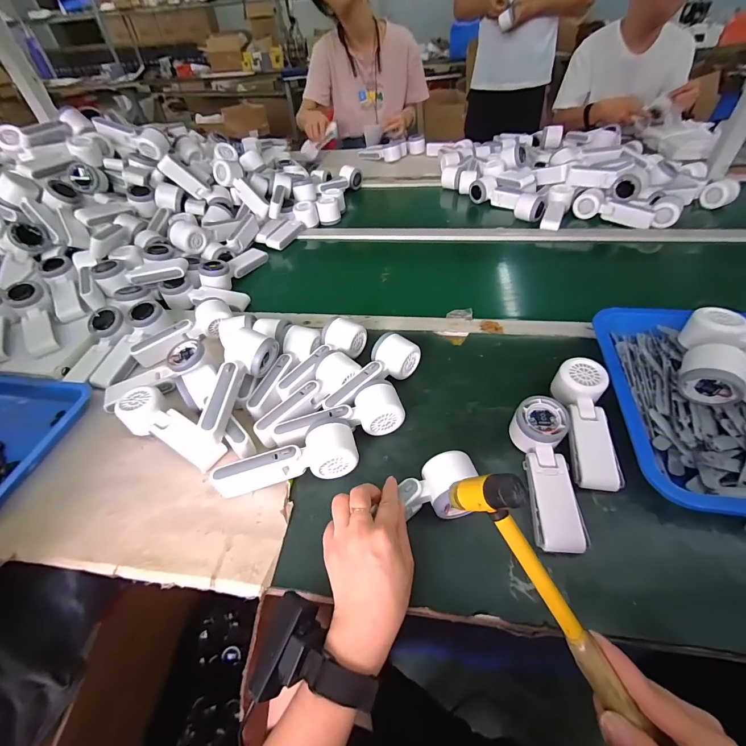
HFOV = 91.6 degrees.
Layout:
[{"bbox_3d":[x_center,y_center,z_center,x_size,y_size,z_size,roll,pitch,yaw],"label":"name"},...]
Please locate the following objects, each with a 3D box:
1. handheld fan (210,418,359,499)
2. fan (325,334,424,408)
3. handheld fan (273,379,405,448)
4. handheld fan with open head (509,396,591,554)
[{"bbox_3d":[-0.103,0.102,0.437,0.165,0.048,0.063,-10,46,-5],"label":"handheld fan"},{"bbox_3d":[-0.003,0.006,0.521,0.056,0.053,0.159,33,56,31],"label":"fan"},{"bbox_3d":[-0.042,0.064,0.472,0.161,0.052,0.066,-19,47,-14],"label":"handheld fan"},{"bbox_3d":[0.194,0.108,0.405,0.057,0.051,0.161,3,46,8],"label":"handheld fan with open head"}]

